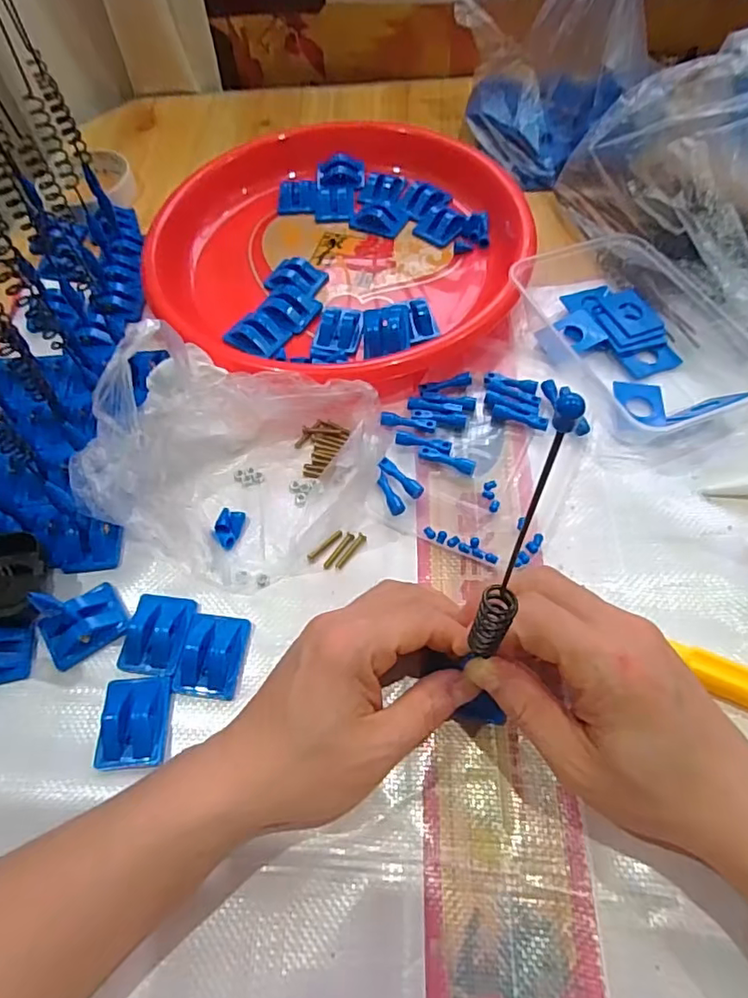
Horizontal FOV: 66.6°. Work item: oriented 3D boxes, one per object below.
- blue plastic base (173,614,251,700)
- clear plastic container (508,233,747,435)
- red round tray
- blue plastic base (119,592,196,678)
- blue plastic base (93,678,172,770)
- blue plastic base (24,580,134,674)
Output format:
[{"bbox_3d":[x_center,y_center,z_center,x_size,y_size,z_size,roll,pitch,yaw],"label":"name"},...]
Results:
[{"bbox_3d":[-0.089,0.085,0.313,0.033,0.013,0.045,7,61,8],"label":"blue plastic base"},{"bbox_3d":[0.186,-0.122,0.401,0.106,0.037,0.173,-23,61,-9],"label":"clear plastic container"},{"bbox_3d":[-0.031,-0.200,0.453,0.278,0.043,0.278,-2,60,3],"label":"red round tray"},{"bbox_3d":[-0.122,0.075,0.320,0.035,0.012,0.045,4,60,6],"label":"blue plastic base"},{"bbox_3d":[-0.126,0.115,0.296,0.034,0.011,0.044,-3,60,3],"label":"blue plastic base"},{"bbox_3d":[-0.168,0.061,0.306,0.046,0.055,0.032,-37,64,-16],"label":"blue plastic base"}]

